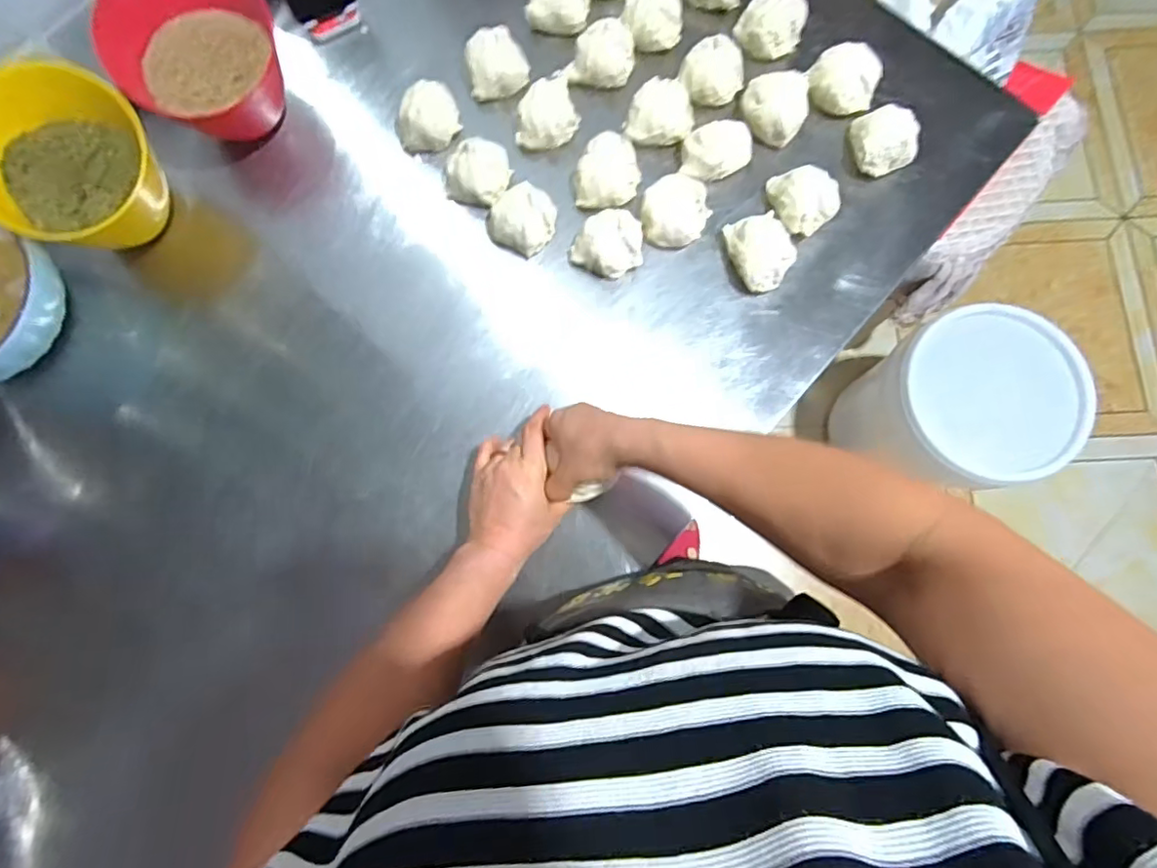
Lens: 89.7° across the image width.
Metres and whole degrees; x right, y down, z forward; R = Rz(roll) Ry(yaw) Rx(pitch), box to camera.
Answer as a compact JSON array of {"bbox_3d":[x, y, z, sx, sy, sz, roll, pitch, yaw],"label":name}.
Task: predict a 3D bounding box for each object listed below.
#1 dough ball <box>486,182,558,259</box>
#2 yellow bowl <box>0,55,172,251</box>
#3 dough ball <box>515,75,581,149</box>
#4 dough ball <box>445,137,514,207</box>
[{"bbox_3d":[-0.058,-0.227,0.625,0.061,0.054,0.060,0,79,1],"label":"dough ball"},{"bbox_3d":[-0.511,-0.271,0.591,0.157,0.095,0.169,28,81,6],"label":"yellow bowl"},{"bbox_3d":[-0.034,-0.355,0.655,0.068,0.047,0.072,0,79,1],"label":"dough ball"},{"bbox_3d":[-0.107,-0.283,0.633,0.059,0.043,0.061,0,79,1],"label":"dough ball"}]

